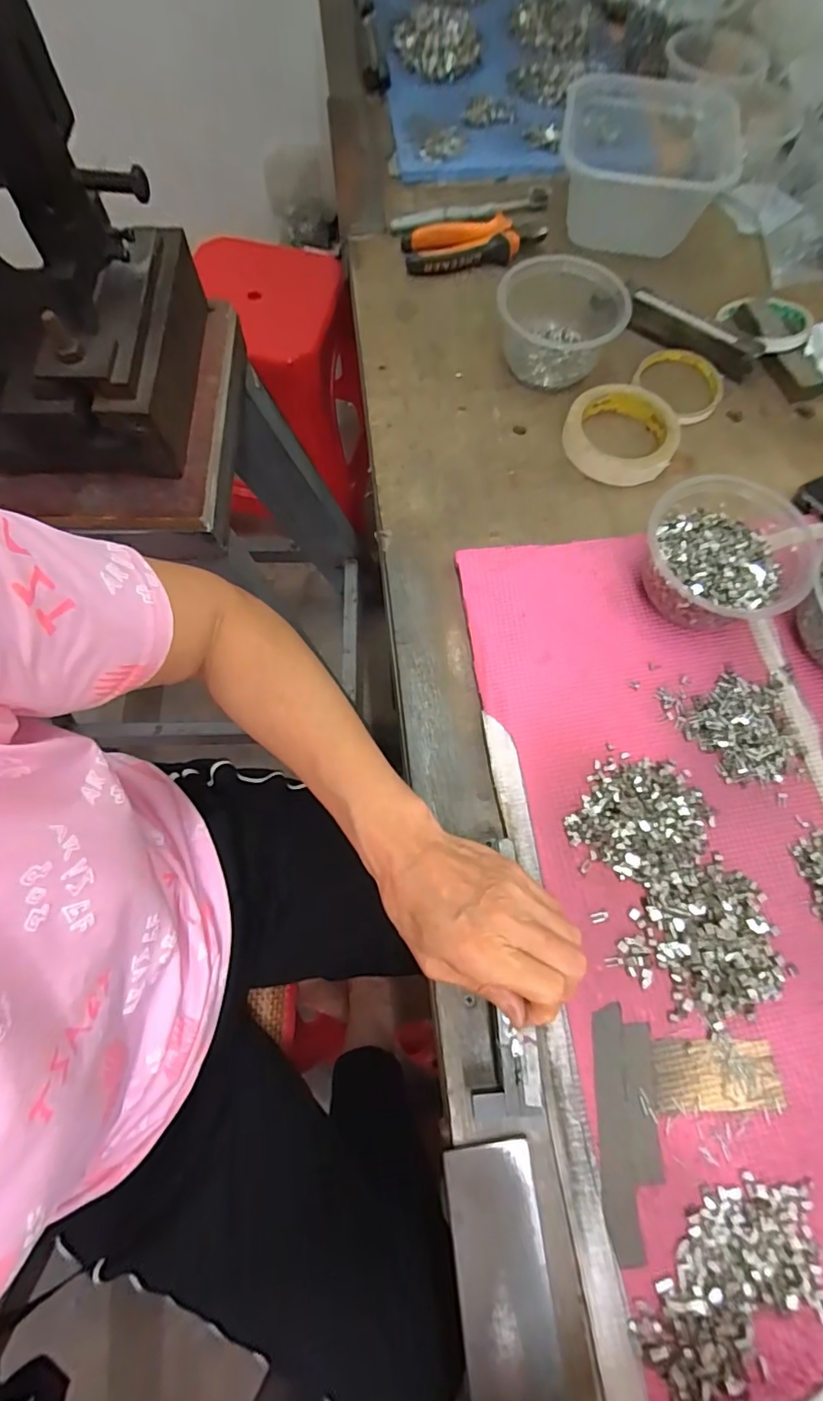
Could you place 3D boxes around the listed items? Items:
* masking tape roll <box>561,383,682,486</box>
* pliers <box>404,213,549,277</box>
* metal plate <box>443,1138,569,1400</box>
[{"bbox_3d":[0.188,-0.243,0.489,0.098,0.023,0.097,-1,71,2],"label":"masking tape roll"},{"bbox_3d":[0.067,-0.483,0.571,0.150,0.023,0.058,-11,71,-2],"label":"pliers"},{"bbox_3d":[0.056,0.373,0.272,0.050,0.005,0.244,-6,70,0],"label":"metal plate"}]

